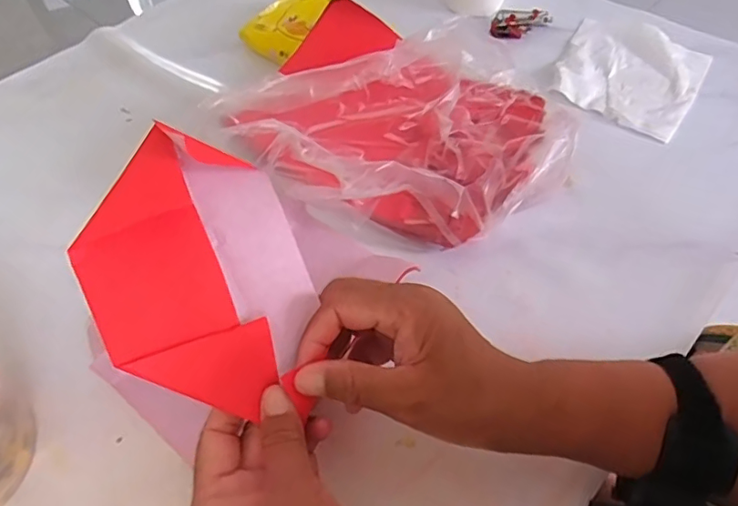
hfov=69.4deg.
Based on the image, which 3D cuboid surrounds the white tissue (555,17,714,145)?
[{"bbox_3d":[0.249,-0.176,0.514,0.127,0.019,0.127,28,61,22],"label":"white tissue"}]

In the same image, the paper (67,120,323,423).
[{"bbox_3d":[-0.083,0.007,0.277,0.117,0.015,0.122,30,64,-19],"label":"paper"}]

